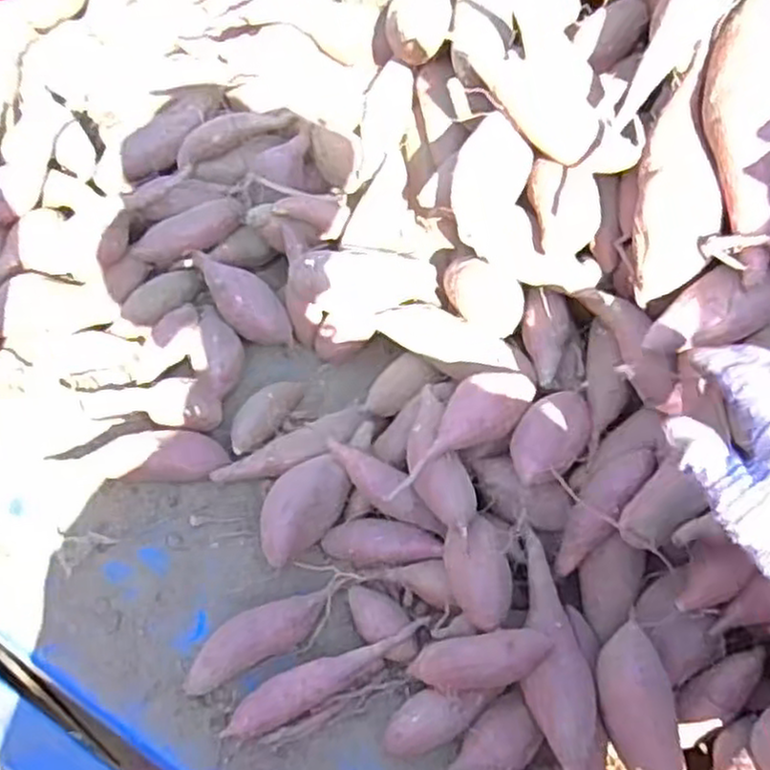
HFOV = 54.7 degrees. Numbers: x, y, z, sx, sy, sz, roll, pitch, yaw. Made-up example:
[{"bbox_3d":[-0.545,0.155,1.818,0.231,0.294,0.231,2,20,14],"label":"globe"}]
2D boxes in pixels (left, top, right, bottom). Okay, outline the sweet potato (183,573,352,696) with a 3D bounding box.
[{"bbox_3d":[-0.089,0.187,0.565,0.133,0.036,0.031,-26,58,-22],"label":"sweet potato"}]

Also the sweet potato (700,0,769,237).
[{"bbox_3d":[0.258,-0.197,0.510,0.063,0.048,0.192,2,85,-2],"label":"sweet potato"}]

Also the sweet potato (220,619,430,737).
[{"bbox_3d":[-0.039,0.215,0.549,0.162,0.035,0.026,-21,57,-19],"label":"sweet potato"}]

